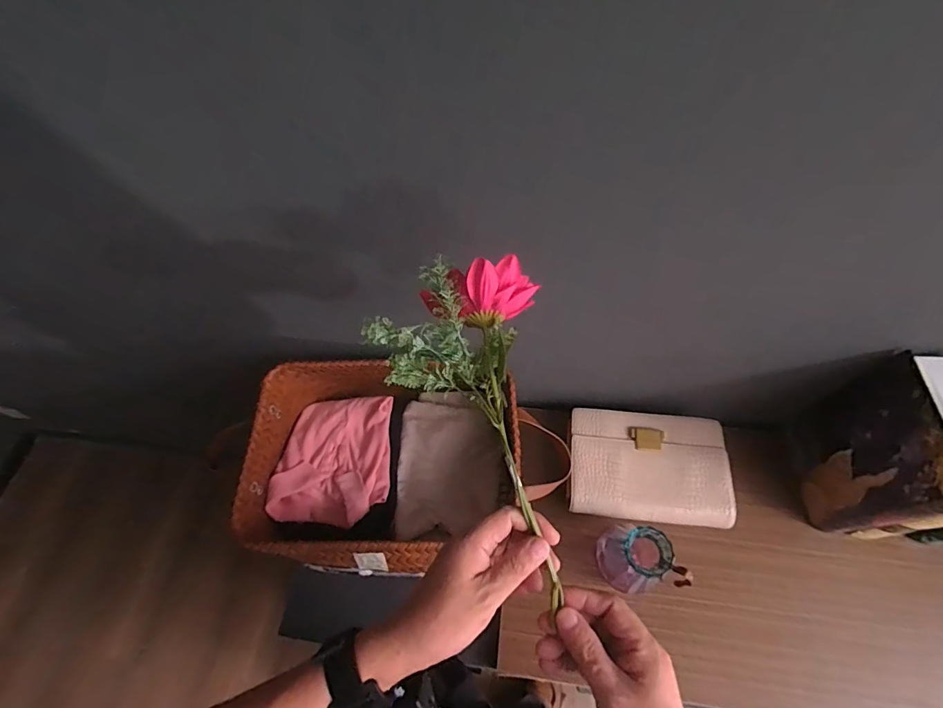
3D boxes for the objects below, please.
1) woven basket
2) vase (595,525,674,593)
[{"bbox_3d":[-0.120,0.167,0.670,0.405,0.159,0.303,7,62,7],"label":"woven basket"},{"bbox_3d":[0.223,0.281,0.609,0.079,0.139,0.086,31,67,19],"label":"vase"}]

